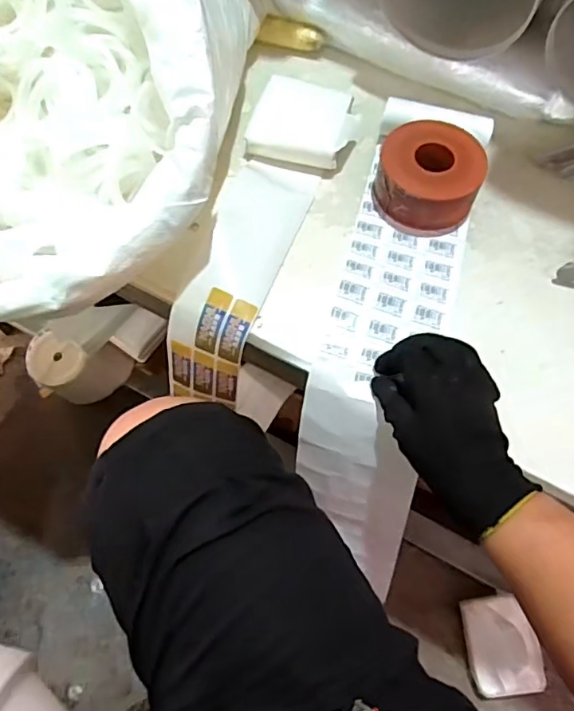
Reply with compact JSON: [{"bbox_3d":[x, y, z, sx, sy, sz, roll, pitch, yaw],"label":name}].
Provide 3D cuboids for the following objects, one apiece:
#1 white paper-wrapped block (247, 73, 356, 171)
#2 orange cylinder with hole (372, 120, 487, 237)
[{"bbox_3d":[0.018,-0.241,0.574,0.101,0.026,0.094,19,66,9],"label":"white paper-wrapped block"},{"bbox_3d":[0.136,-0.173,0.531,0.097,0.055,0.087,20,66,9],"label":"orange cylinder with hole"}]

